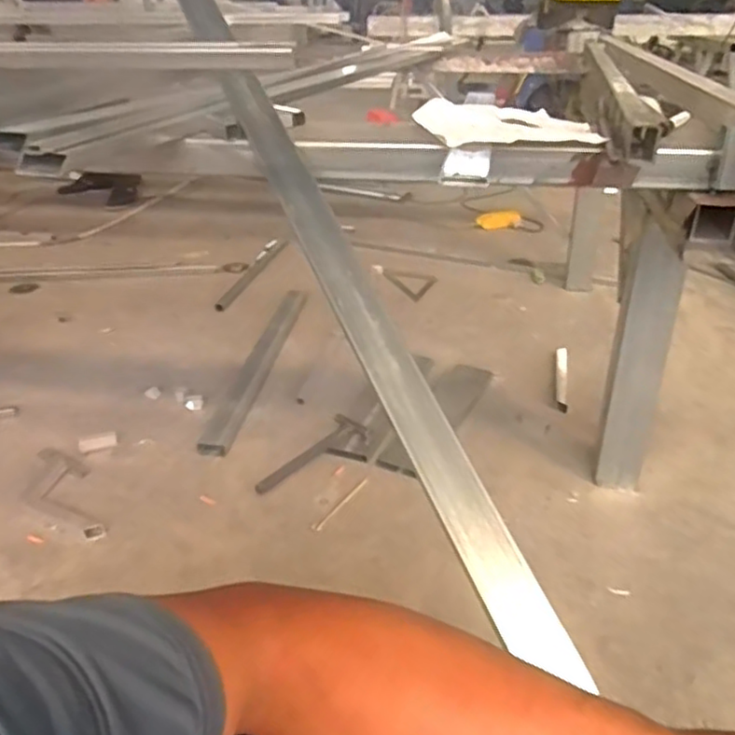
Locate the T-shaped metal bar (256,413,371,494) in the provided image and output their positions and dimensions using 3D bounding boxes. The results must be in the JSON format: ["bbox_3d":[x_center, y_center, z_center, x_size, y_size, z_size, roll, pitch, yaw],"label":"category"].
[{"bbox_3d":[-0.099,0.180,1.335,0.100,0.031,0.273,18,34,30],"label":"T-shaped metal bar"}]

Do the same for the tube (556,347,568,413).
[{"bbox_3d":[0.482,0.025,1.644,0.028,0.017,0.338,7,30,13],"label":"tube"}]

